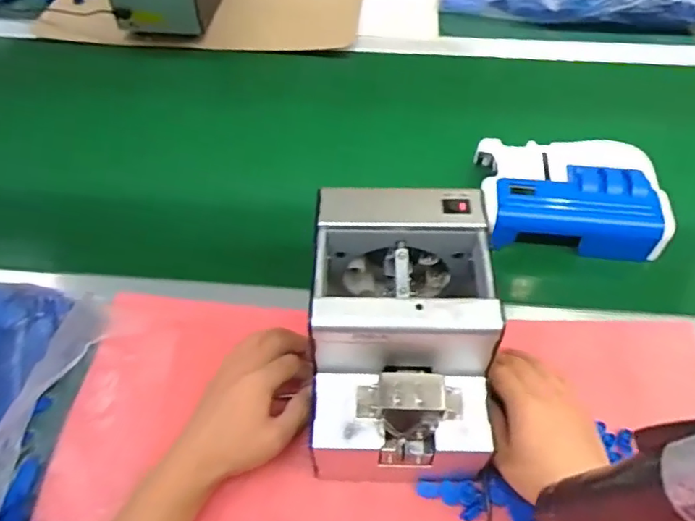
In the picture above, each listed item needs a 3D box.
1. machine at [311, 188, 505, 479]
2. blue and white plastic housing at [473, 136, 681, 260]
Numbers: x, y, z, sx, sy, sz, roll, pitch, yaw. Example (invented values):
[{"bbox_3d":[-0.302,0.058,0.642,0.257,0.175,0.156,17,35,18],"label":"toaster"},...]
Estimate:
[{"bbox_3d":[0.039,0.058,0.414,0.119,0.130,0.169,1,54,2],"label":"machine"},{"bbox_3d":[0.227,-0.073,0.575,0.172,0.055,0.132,2,55,3],"label":"blue and white plastic housing"}]

